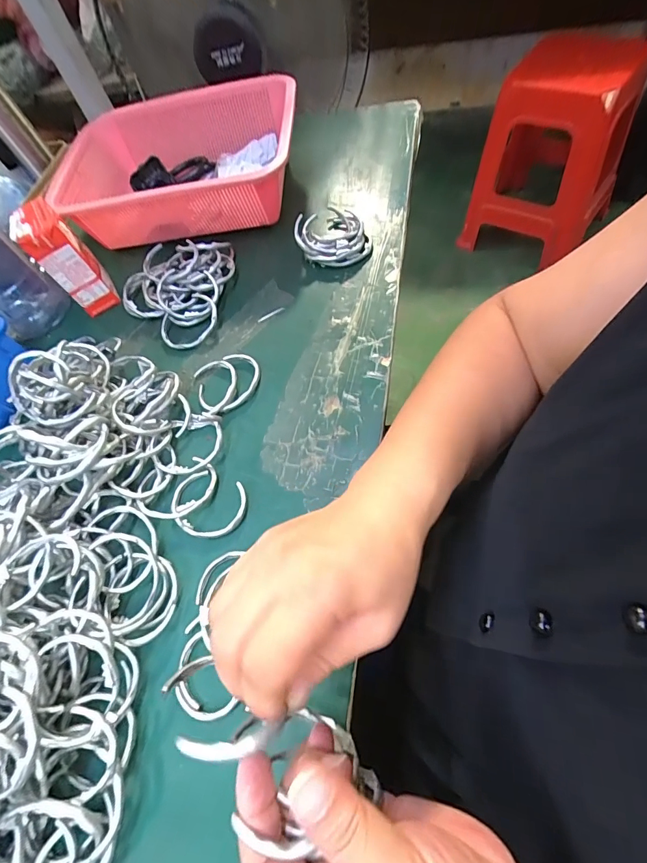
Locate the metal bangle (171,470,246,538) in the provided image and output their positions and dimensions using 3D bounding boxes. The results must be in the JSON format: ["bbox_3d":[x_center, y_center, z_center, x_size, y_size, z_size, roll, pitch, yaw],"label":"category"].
[{"bbox_3d":[-0.097,0.062,0.339,0.064,0.010,0.052,18,69,16],"label":"metal bangle"}]

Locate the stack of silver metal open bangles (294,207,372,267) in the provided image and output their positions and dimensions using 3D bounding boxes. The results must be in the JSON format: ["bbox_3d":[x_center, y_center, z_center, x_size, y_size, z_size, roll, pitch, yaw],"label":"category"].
[{"bbox_3d":[0.009,-0.218,0.459,0.075,0.033,0.074,-22,60,-1],"label":"stack of silver metal open bangles"}]

